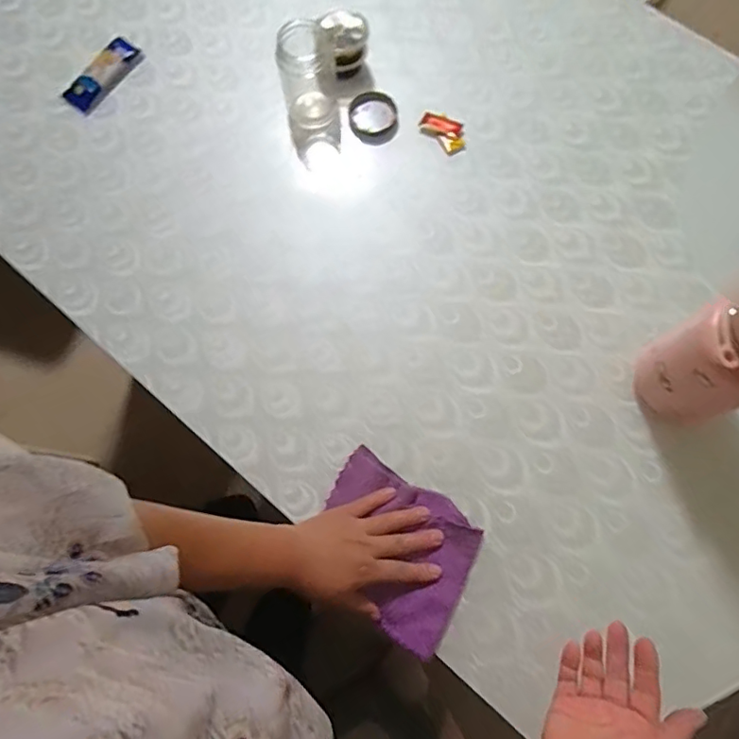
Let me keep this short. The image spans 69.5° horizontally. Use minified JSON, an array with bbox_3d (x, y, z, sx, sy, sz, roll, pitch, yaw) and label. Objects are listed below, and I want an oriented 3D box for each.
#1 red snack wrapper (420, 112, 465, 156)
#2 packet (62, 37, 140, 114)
[{"bbox_3d":[0.099,-0.318,0.711,0.065,0.011,0.041,43,80,12],"label":"red snack wrapper"},{"bbox_3d":[-0.368,-0.407,0.735,0.038,0.022,0.116,35,79,10],"label":"packet"}]

